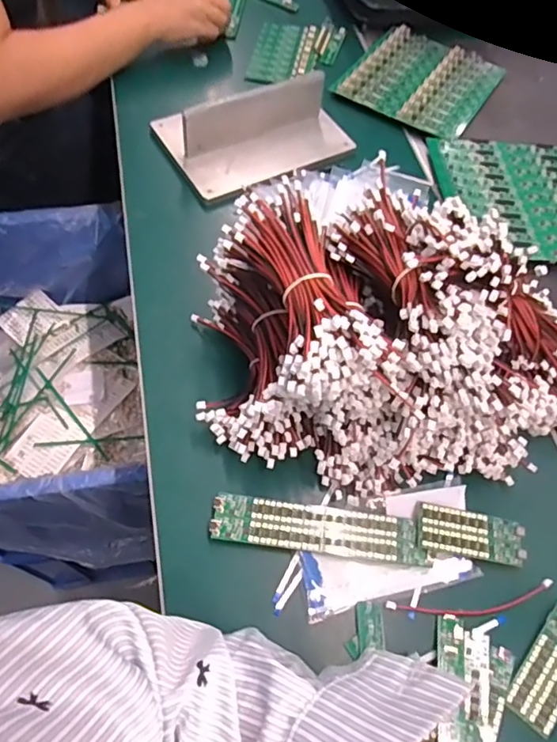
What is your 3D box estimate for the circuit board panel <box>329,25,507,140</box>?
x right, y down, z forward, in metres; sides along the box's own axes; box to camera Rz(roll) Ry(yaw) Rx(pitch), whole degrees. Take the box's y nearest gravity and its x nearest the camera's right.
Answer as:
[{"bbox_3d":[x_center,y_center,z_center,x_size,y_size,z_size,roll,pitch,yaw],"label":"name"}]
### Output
[{"bbox_3d":[0.192,-0.387,0.711,0.170,0.009,0.190,30,63,12],"label":"circuit board panel"}]

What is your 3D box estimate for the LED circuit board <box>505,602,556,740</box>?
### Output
[{"bbox_3d":[0.196,0.209,0.380,0.033,0.006,0.084,37,65,15],"label":"LED circuit board"}]

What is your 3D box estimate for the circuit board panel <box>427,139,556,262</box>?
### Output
[{"bbox_3d":[0.271,-0.198,0.614,0.168,0.019,0.194,0,61,-4],"label":"circuit board panel"}]

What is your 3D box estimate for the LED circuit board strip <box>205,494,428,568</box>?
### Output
[{"bbox_3d":[0.030,0.122,0.417,0.162,0.009,0.035,8,61,0],"label":"LED circuit board strip"}]

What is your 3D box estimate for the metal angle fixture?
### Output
[{"bbox_3d":[-0.019,-0.275,0.601,0.211,0.058,0.122,-21,65,-15],"label":"metal angle fixture"}]

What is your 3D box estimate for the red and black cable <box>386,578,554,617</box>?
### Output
[{"bbox_3d":[0.146,0.174,0.404,0.130,0.008,0.019,-5,62,-7],"label":"red and black cable"}]

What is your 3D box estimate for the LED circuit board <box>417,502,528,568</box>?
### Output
[{"bbox_3d":[0.150,0.126,0.420,0.085,0.011,0.036,8,61,0],"label":"LED circuit board"}]

